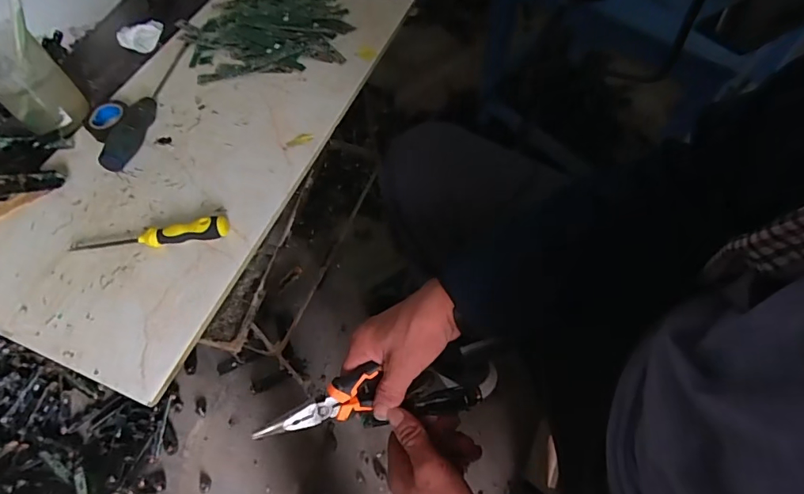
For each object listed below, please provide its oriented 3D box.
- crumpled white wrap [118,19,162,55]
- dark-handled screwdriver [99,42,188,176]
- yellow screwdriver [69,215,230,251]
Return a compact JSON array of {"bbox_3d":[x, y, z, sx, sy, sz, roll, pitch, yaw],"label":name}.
[{"bbox_3d":[-0.374,-0.303,0.655,0.062,0.031,0.033,-27,59,-11],"label":"crumpled white wrap"},{"bbox_3d":[-0.313,-0.185,0.560,0.035,0.031,0.228,-3,58,4],"label":"dark-handled screwdriver"},{"bbox_3d":[-0.249,-0.010,0.449,0.152,0.021,0.018,-10,57,0],"label":"yellow screwdriver"}]

